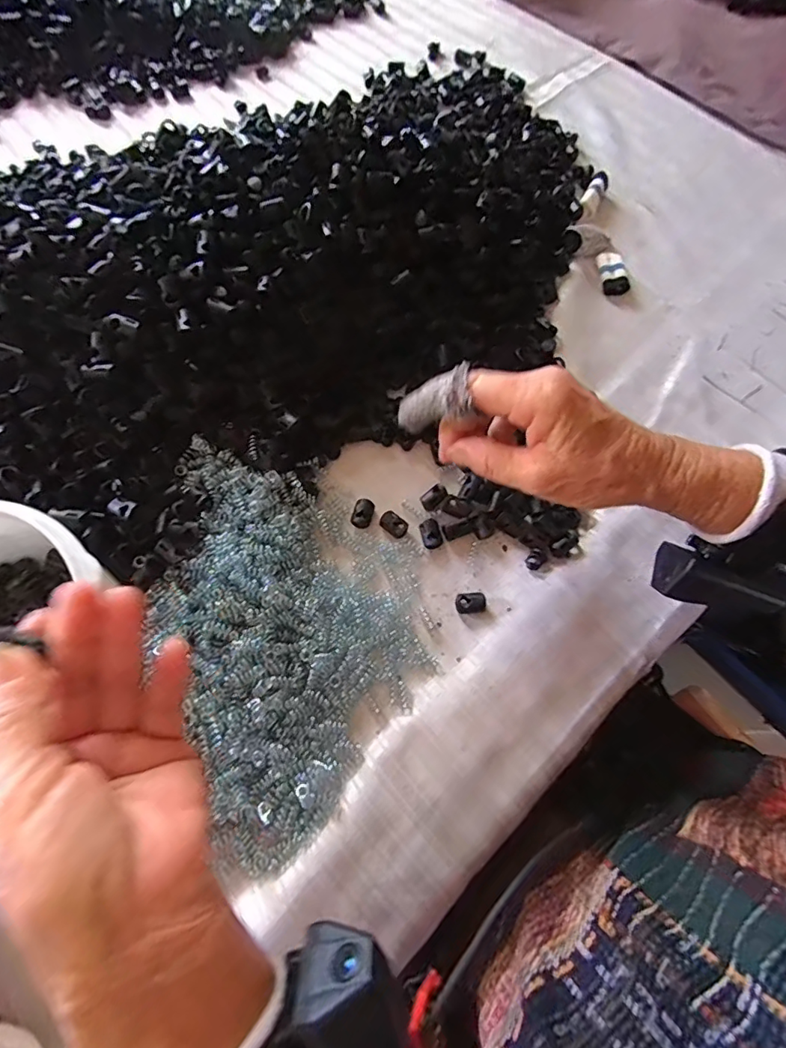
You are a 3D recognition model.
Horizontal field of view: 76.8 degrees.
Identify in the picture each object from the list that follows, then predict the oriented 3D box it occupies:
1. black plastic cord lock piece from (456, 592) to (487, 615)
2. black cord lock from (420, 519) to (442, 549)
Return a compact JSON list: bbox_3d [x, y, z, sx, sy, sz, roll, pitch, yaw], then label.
[{"bbox_3d":[0.053,0.053,0.335,0.020,0.006,0.014,-7,68,-3],"label":"black plastic cord lock piece"},{"bbox_3d":[0.027,0.007,0.353,0.014,0.007,0.021,-14,69,-5],"label":"black cord lock"}]

